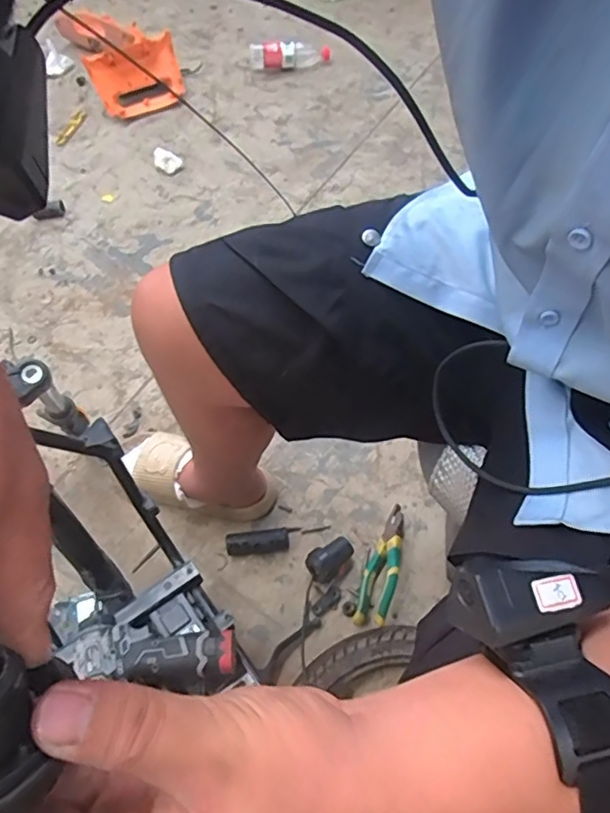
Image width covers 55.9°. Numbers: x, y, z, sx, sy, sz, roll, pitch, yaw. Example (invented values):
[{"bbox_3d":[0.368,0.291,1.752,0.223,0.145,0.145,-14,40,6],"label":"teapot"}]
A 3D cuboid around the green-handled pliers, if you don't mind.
[{"bbox_3d":[0.122,0.235,0.876,0.049,0.042,0.194,13,61,12],"label":"green-handled pliers"}]

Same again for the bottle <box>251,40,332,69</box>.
[{"bbox_3d":[-0.043,-0.970,1.599,0.219,0.087,0.072,-3,59,3],"label":"bottle"}]

